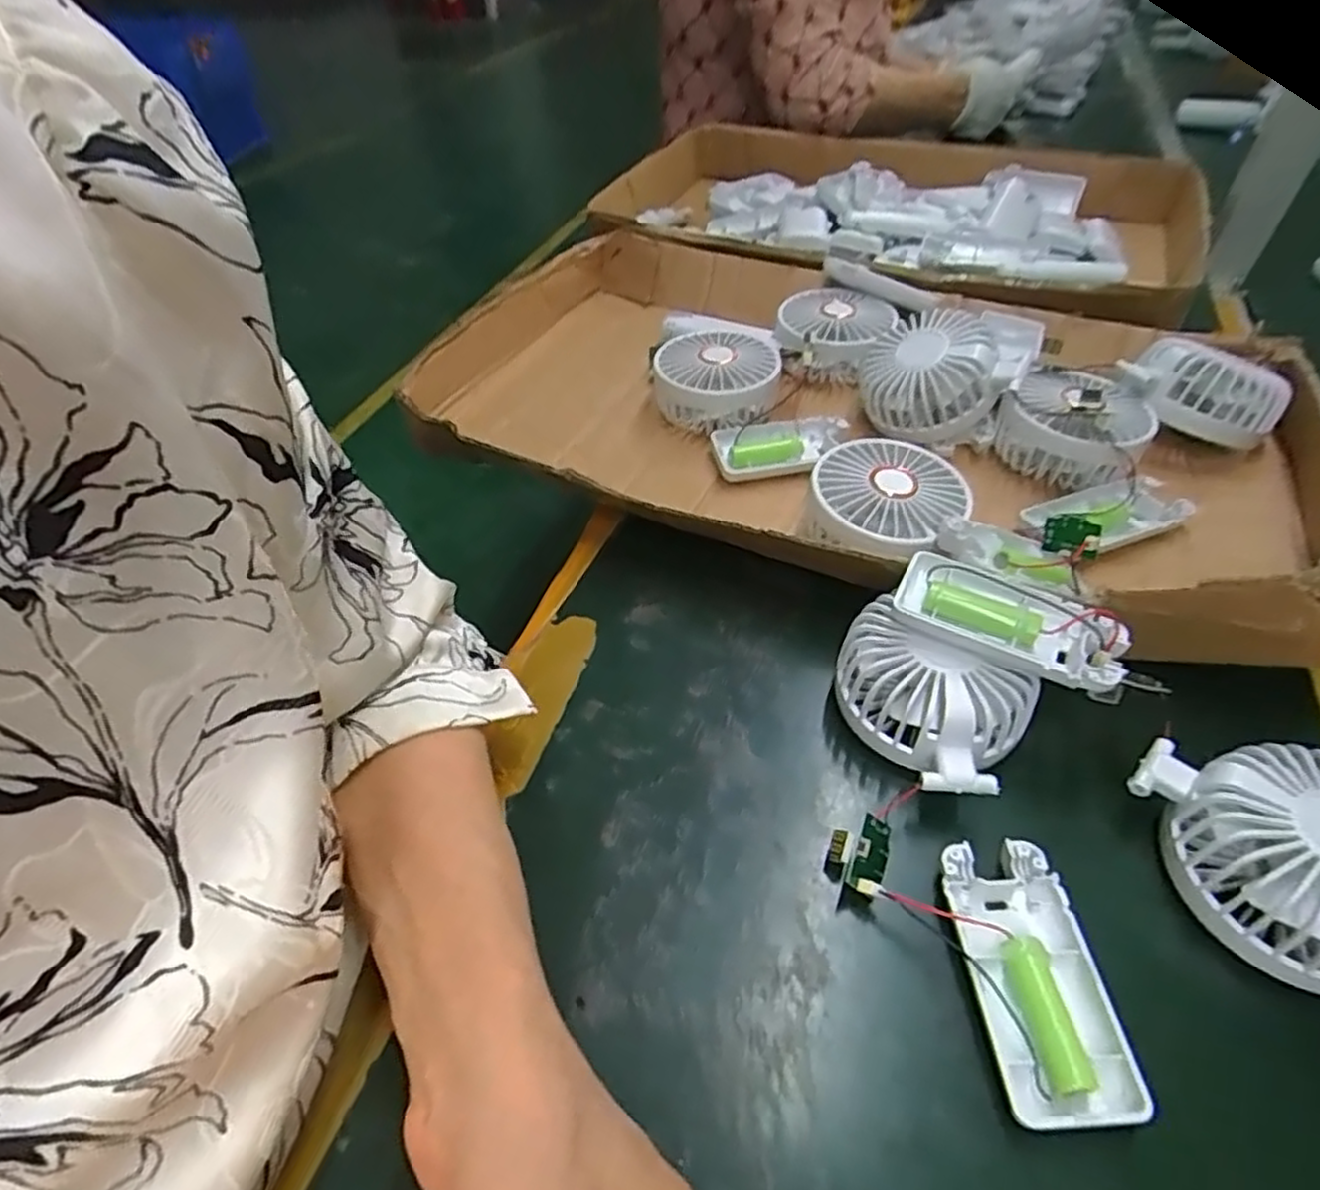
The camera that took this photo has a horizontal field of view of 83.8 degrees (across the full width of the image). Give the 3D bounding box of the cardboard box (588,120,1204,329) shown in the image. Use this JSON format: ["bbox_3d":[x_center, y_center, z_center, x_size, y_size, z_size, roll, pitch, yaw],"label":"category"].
[{"bbox_3d":[0.207,-0.361,0.706,0.535,0.084,0.364,24,52,19],"label":"cardboard box"}]

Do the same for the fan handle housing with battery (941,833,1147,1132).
[{"bbox_3d":[0.135,0.140,0.271,0.047,0.016,0.092,-3,46,-1],"label":"fan handle housing with battery"}]

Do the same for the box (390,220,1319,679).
[{"bbox_3d":[0.115,-0.132,0.488,0.539,0.068,0.327,20,50,19],"label":"box"}]

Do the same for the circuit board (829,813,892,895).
[{"bbox_3d":[0.081,0.106,0.301,0.022,0.023,0.028,21,51,20],"label":"circuit board"}]

